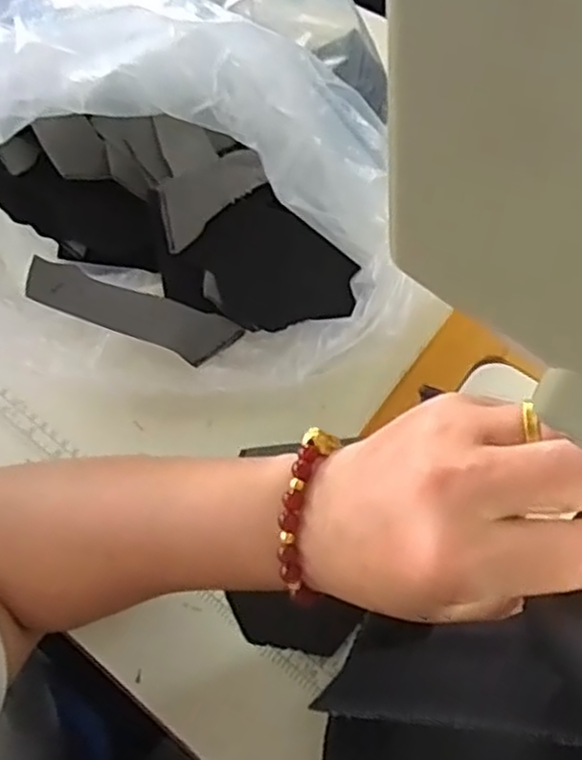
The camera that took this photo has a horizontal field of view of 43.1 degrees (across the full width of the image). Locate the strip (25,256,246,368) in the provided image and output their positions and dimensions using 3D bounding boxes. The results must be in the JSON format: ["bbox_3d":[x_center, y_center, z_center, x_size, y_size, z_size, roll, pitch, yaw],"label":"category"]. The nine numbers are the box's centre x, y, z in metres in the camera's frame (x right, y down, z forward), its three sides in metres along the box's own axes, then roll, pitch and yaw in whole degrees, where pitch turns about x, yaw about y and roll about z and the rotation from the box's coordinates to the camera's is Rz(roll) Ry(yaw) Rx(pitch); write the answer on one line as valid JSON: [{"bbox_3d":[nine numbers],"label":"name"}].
[{"bbox_3d":[-0.100,-0.044,0.458,0.133,0.021,0.036,19,62,-2],"label":"strip"}]

